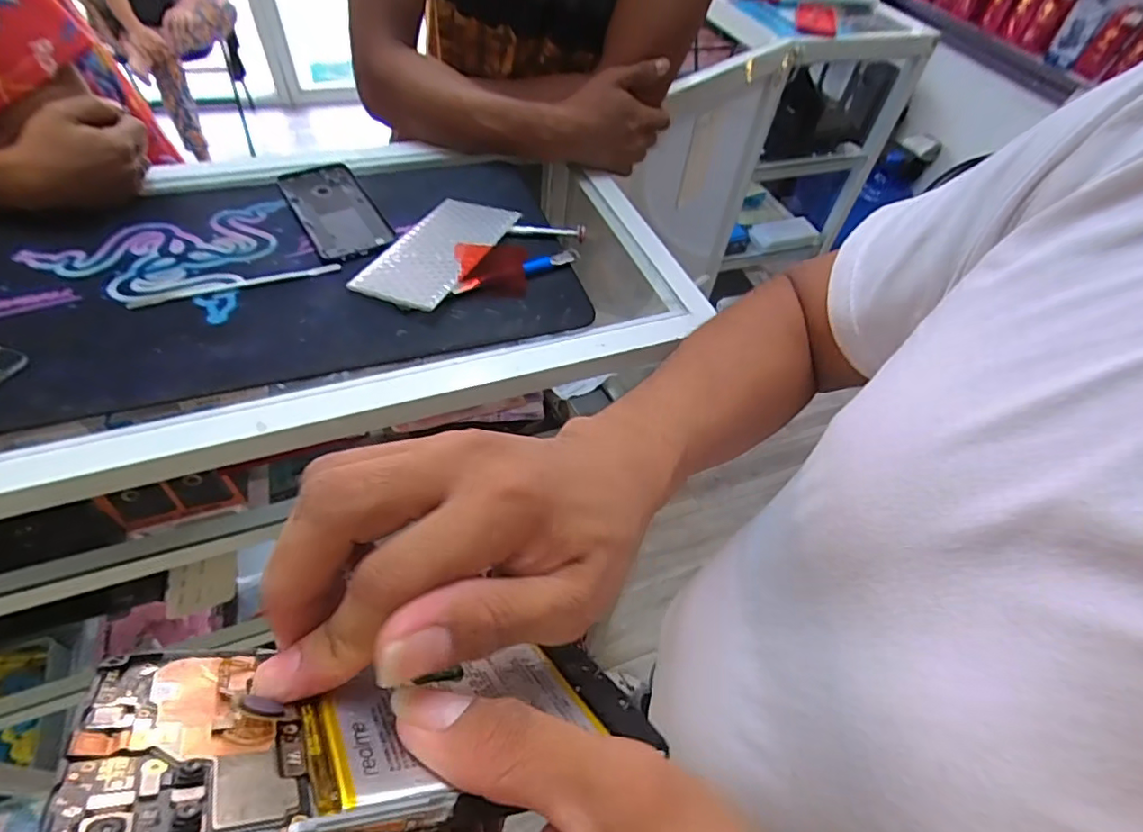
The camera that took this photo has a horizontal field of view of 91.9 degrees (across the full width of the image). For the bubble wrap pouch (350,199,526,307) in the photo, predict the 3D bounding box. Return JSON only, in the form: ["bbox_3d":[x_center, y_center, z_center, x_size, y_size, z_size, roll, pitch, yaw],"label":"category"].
[{"bbox_3d":[-0.126,-0.161,0.525,0.085,0.011,0.164,21,52,11],"label":"bubble wrap pouch"}]

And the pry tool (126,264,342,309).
[{"bbox_3d":[-0.287,-0.114,0.478,0.164,0.005,0.012,-15,54,-18],"label":"pry tool"}]

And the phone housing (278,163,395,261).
[{"bbox_3d":[-0.242,-0.212,0.566,0.074,0.010,0.159,-25,58,-24],"label":"phone housing"}]

